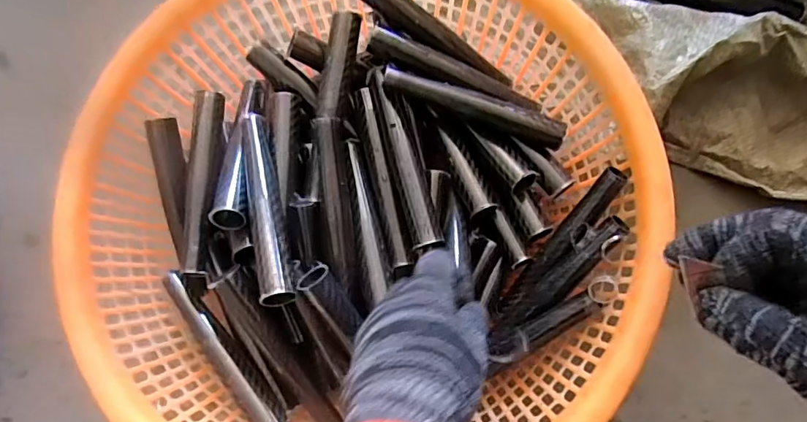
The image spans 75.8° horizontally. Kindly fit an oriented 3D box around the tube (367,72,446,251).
[{"bbox_3d":[0.001,-0.041,0.402,0.022,0.019,0.146,-16,81,1],"label":"tube"}]

